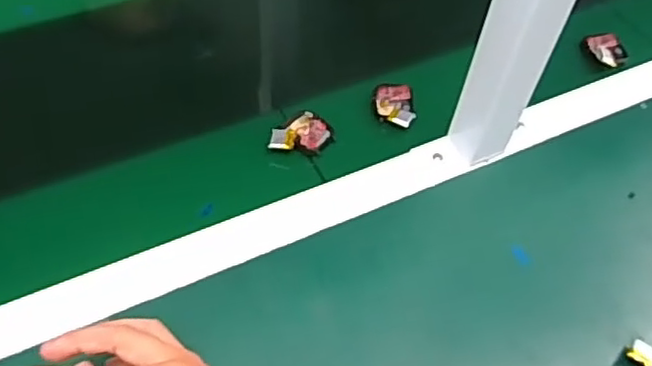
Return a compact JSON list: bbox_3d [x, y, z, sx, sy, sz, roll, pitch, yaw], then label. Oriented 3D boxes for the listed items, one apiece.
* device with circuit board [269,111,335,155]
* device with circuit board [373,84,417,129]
[{"bbox_3d":[-0.023,-0.043,0.592,0.043,0.009,0.053,39,61,21],"label":"device with circuit board"},{"bbox_3d":[0.067,-0.075,0.622,0.036,0.013,0.058,-3,55,-7],"label":"device with circuit board"}]

